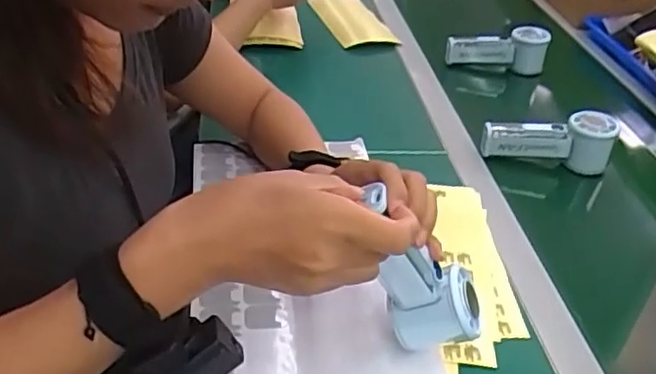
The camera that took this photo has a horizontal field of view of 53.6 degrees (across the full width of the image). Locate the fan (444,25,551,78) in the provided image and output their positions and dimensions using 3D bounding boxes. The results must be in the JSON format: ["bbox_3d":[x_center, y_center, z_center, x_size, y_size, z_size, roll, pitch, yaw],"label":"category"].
[{"bbox_3d":[0.259,-0.221,1.015,0.154,0.065,0.052,5,34,-2],"label":"fan"}]

